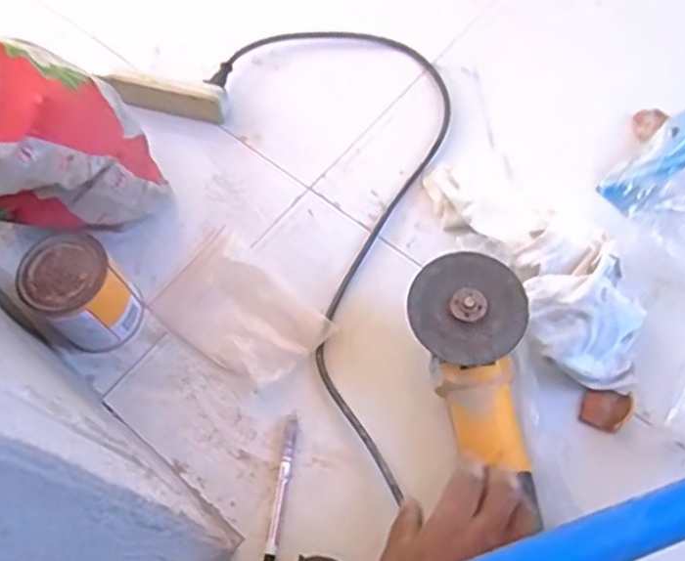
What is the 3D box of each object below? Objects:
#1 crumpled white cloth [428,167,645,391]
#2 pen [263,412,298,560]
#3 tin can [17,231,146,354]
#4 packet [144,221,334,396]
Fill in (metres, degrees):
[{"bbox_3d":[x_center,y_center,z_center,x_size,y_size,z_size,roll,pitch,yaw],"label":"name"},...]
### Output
[{"bbox_3d":[0.190,-0.026,0.669,0.123,0.067,0.291,-28,66,-10],"label":"crumpled white cloth"},{"bbox_3d":[-0.054,0.185,0.621,0.011,0.008,0.130,5,65,6],"label":"pen"},{"bbox_3d":[-0.247,0.016,0.664,0.086,0.096,0.079,-1,64,3],"label":"tin can"},{"bbox_3d":[-0.106,0.030,0.694,0.168,0.015,0.111,41,73,20],"label":"packet"}]

